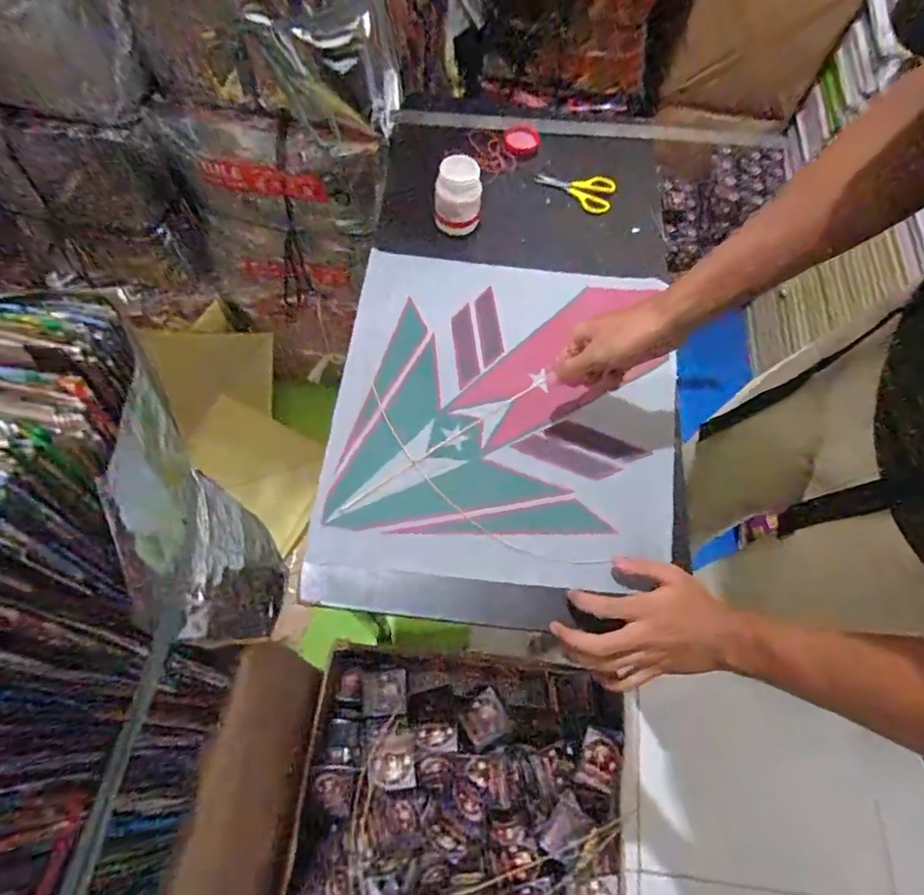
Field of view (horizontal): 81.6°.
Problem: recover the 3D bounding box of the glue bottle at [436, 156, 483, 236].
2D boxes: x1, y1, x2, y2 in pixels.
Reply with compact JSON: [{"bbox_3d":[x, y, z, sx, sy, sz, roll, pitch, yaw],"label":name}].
[{"bbox_3d":[-0.005,-0.330,0.705,0.061,0.091,0.052,1,65,-2],"label":"glue bottle"}]

